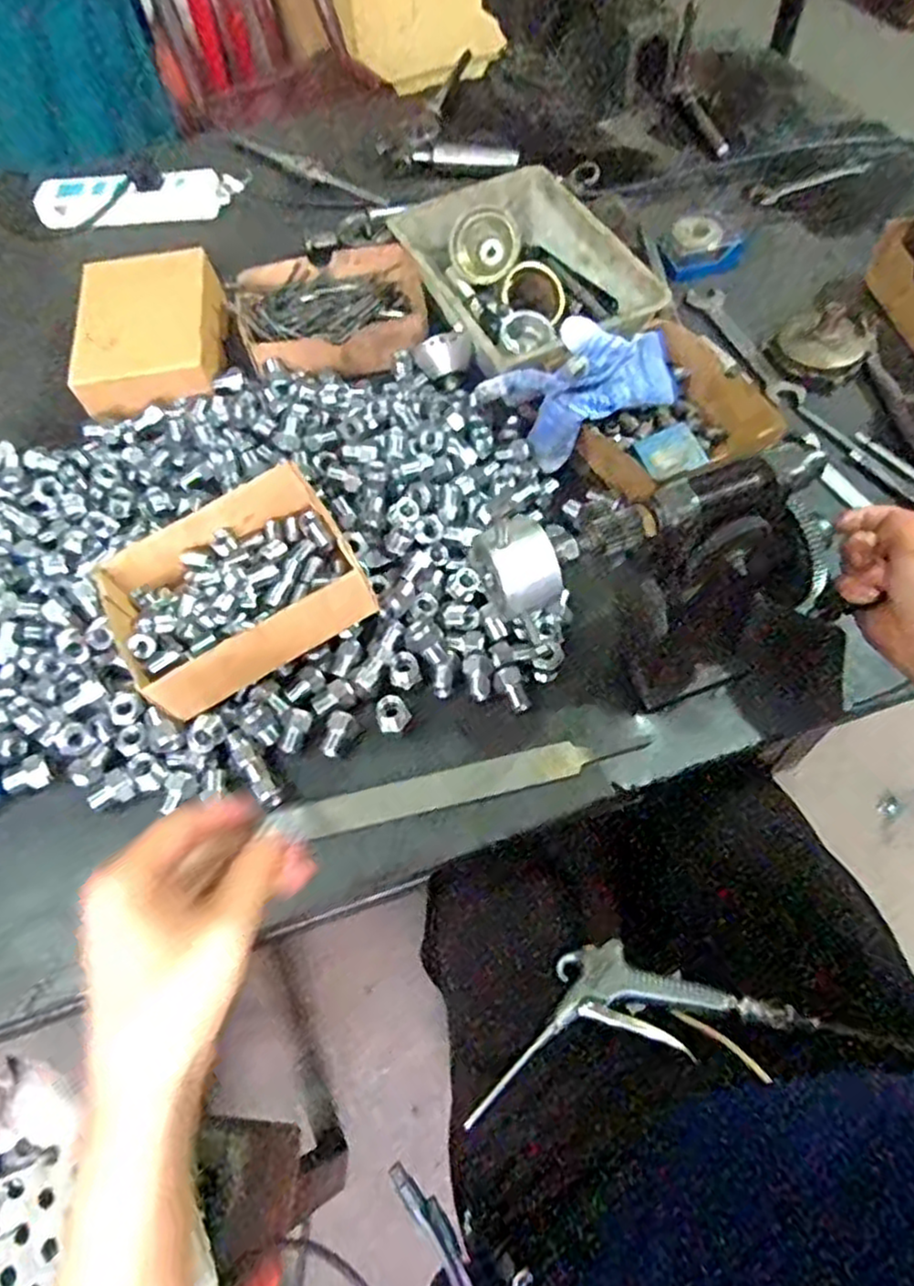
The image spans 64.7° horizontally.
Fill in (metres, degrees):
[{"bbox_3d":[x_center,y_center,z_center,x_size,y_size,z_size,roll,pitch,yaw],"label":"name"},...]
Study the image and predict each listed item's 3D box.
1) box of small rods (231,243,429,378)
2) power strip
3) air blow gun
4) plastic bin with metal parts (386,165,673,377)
[{"bbox_3d":[-0.118,-0.314,0.685,0.175,0.045,0.144,-10,60,-3],"label":"box of small rods"},{"bbox_3d":[-0.362,-0.505,0.822,0.232,0.036,0.042,-9,60,-3],"label":"power strip"},{"bbox_3d":[0.122,0.272,0.534,0.238,0.027,0.096,-16,38,0],"label":"air blow gun"},{"bbox_3d":[0.056,-0.345,0.682,0.169,0.063,0.241,-22,61,-10],"label":"plastic bin with metal parts"}]

